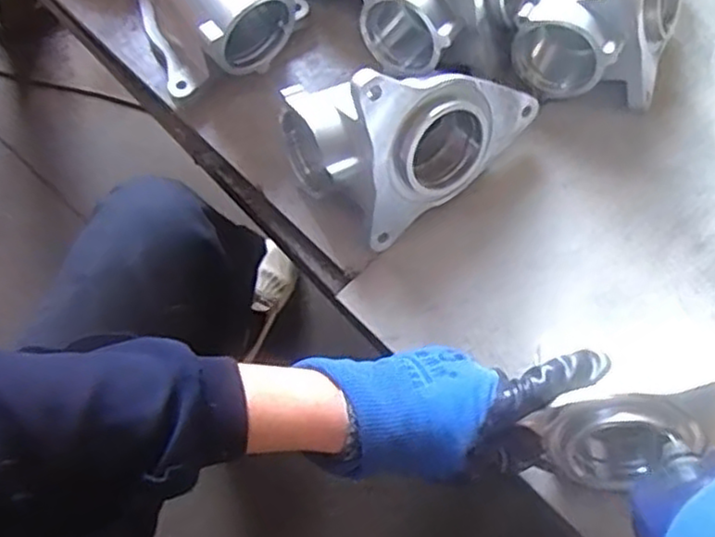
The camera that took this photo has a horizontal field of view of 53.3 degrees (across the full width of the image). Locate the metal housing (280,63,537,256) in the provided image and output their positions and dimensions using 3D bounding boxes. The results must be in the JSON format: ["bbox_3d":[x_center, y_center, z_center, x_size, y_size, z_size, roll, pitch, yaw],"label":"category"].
[{"bbox_3d":[0.039,-0.116,0.529,0.176,0.117,0.118,-36,74,-12],"label":"metal housing"}]

